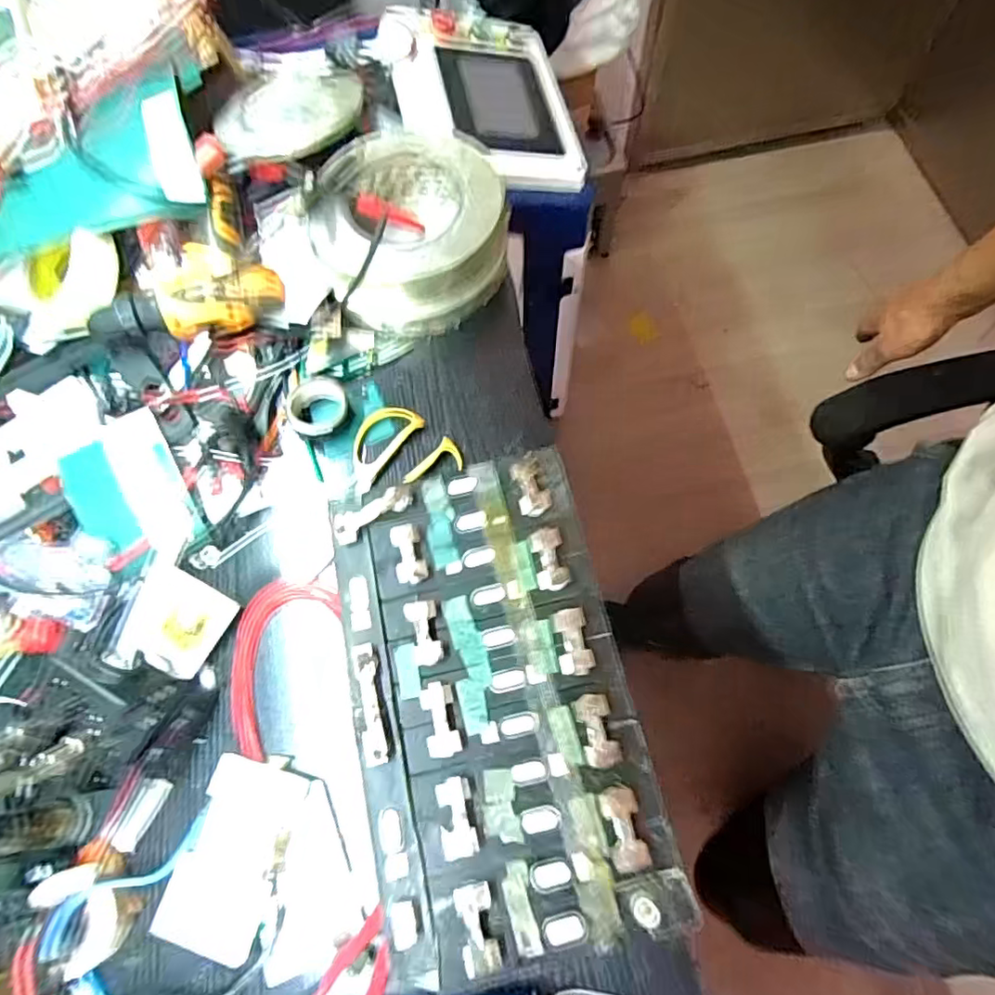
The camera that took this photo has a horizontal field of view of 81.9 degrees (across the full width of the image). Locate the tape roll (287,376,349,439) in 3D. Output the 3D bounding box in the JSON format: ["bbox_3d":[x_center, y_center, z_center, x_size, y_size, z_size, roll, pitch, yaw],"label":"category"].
[{"bbox_3d":[-0.171,-0.084,0.549,0.055,0.027,0.065,-20,70,-11],"label":"tape roll"}]

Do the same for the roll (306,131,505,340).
[{"bbox_3d":[-0.086,-0.271,0.592,0.184,0.100,0.190,-1,69,2],"label":"roll"}]

